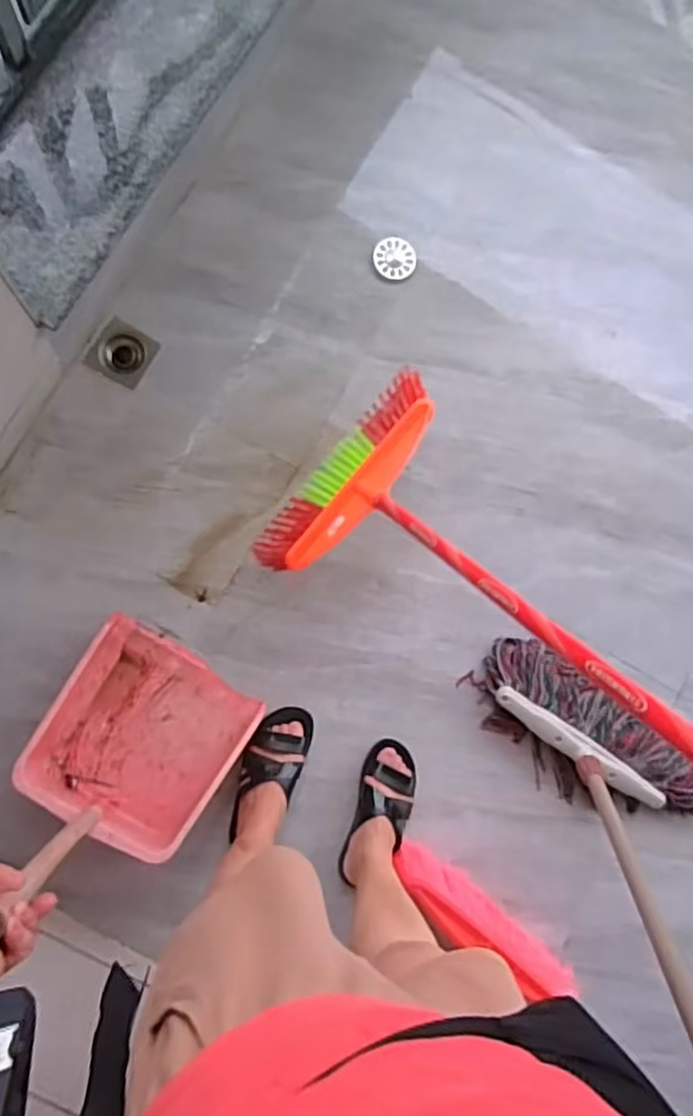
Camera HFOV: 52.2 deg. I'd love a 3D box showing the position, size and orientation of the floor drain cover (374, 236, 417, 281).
[{"bbox_3d":[0.087,-0.536,1.260,0.076,0.010,0.078,5,85,-9],"label":"floor drain cover"}]

